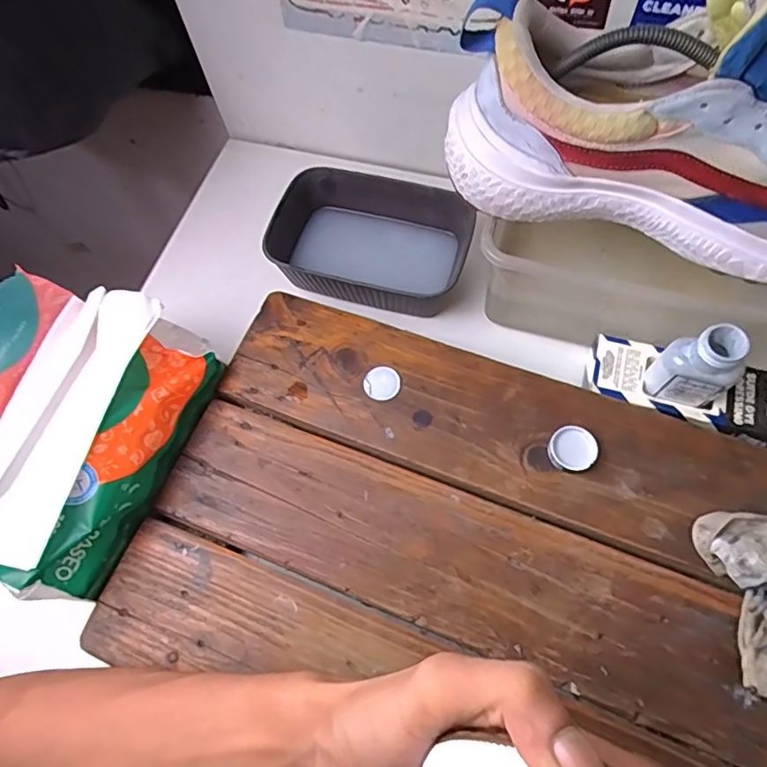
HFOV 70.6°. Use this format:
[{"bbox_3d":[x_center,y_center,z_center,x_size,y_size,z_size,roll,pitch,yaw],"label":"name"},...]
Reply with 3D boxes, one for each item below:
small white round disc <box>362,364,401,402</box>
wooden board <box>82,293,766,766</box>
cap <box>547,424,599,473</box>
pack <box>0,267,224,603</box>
[{"bbox_3d":[-0.001,0.000,0.402,0.026,0.004,0.027,-1,66,3],"label":"small white round disc"},{"bbox_3d":[0.068,0.106,0.351,0.438,0.017,0.257,18,69,10],"label":"wooden board"},{"bbox_3d":[0.128,0.045,0.367,0.031,0.012,0.030,-1,66,3],"label":"cap"},{"bbox_3d":[-0.212,0.027,0.363,0.133,0.075,0.194,16,68,10],"label":"pack"}]

